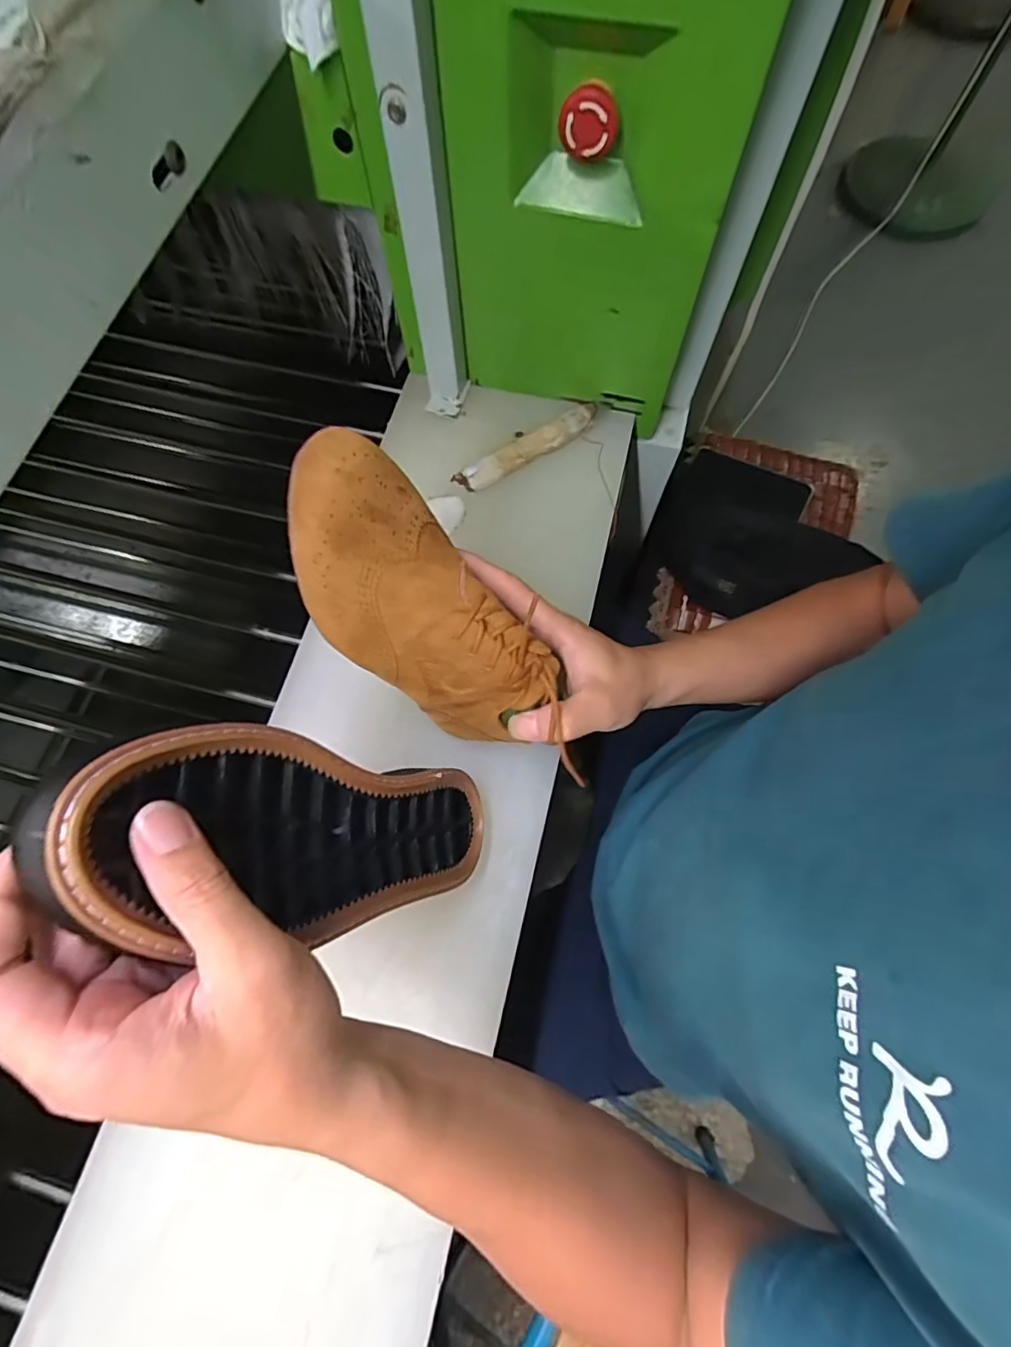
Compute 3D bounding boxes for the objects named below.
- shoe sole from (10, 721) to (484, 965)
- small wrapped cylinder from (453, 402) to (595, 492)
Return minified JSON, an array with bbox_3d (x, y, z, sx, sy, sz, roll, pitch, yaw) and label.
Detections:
[{"bbox_3d":[-0.089,0.082,0.287,0.017,0.258,0.089,-10,70,27],"label":"shoe sole"},{"bbox_3d":[0.022,-0.216,0.543,0.152,0.020,0.026,-32,74,-9],"label":"small wrapped cylinder"}]

